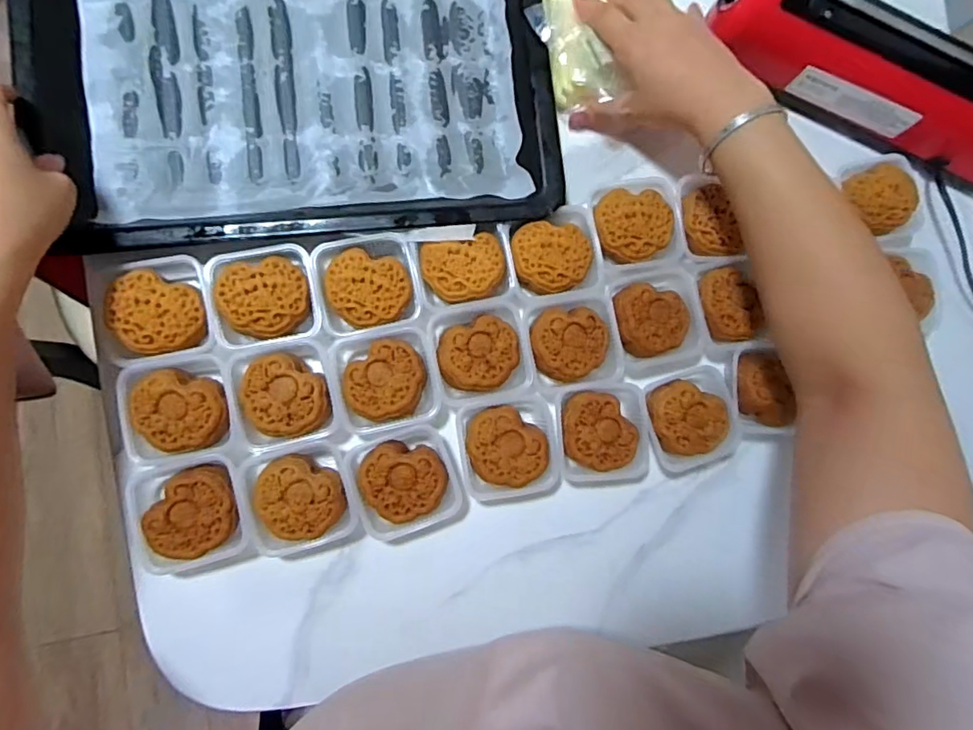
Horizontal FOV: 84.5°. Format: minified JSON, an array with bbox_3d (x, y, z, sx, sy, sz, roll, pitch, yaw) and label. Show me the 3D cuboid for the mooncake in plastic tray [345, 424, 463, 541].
[{"bbox_3d":[-0.064,0.090,0.417,0.074,0.032,0.074,-19,89,-8],"label":"mooncake in plastic tray"}]

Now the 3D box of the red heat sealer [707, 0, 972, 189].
[{"bbox_3d":[0.346,-0.249,0.407,0.307,0.165,0.065,26,83,-5],"label":"red heat sealer"}]

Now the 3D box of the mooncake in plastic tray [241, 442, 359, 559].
[{"bbox_3d":[-0.141,0.100,0.407,0.078,0.031,0.078,0,86,-5],"label":"mooncake in plastic tray"}]

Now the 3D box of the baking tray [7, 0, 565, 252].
[{"bbox_3d":[-0.146,-0.244,0.421,0.385,0.037,0.294,-8,87,-8],"label":"baking tray"}]

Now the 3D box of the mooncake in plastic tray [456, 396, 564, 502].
[{"bbox_3d":[0.018,0.066,0.428,0.074,0.033,0.075,-9,87,-8],"label":"mooncake in plastic tray"}]

